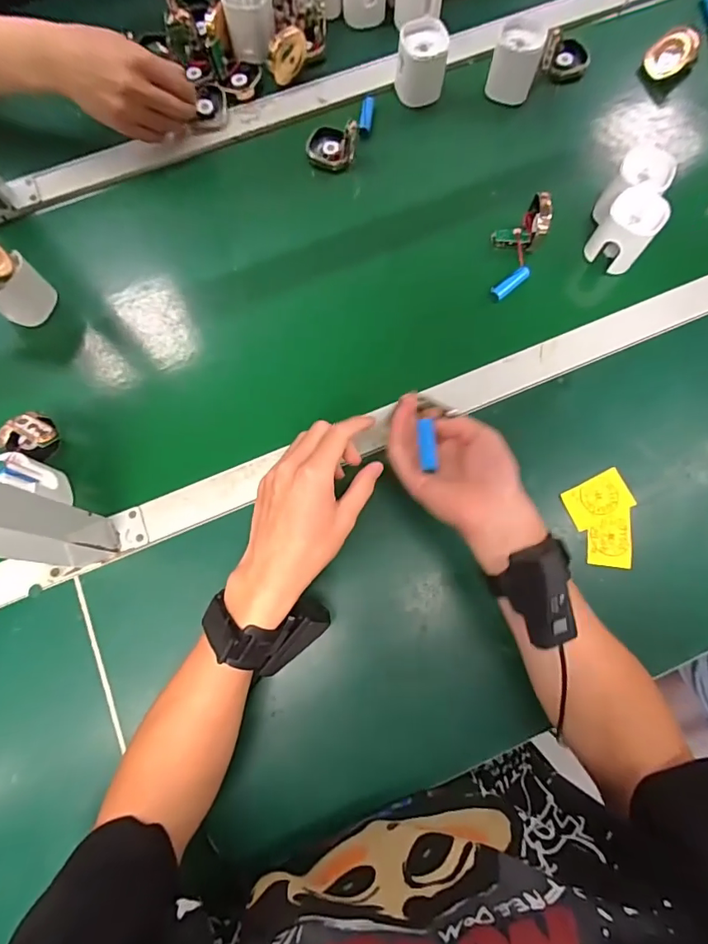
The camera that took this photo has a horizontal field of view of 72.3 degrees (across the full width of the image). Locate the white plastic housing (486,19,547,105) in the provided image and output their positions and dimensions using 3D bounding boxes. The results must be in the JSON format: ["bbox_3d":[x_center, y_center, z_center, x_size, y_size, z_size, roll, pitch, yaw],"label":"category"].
[{"bbox_3d":[0.201,-0.508,0.600,0.059,0.068,0.053,19,77,5],"label":"white plastic housing"}]

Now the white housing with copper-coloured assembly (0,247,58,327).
[{"bbox_3d":[-0.372,-0.193,0.511,0.067,0.104,0.054,2,76,1],"label":"white housing with copper-coloured assembly"}]

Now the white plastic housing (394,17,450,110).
[{"bbox_3d":[0.082,-0.499,0.594,0.064,0.067,0.052,-1,76,0],"label":"white plastic housing"}]

